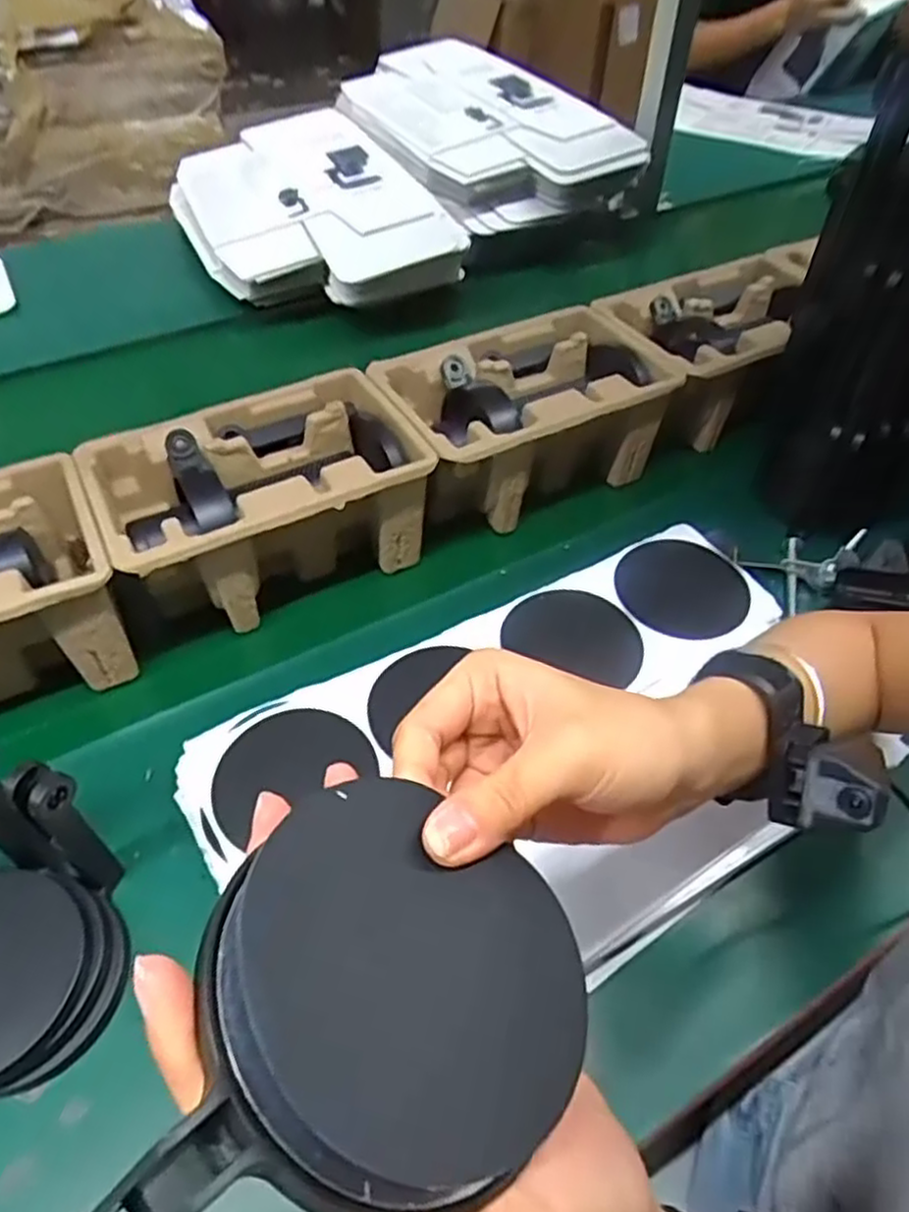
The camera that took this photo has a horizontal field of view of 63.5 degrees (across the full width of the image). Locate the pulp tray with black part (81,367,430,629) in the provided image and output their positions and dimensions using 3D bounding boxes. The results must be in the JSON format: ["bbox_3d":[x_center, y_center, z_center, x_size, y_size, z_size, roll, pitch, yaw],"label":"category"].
[{"bbox_3d":[-0.142,-0.074,0.551,0.225,0.103,0.142,-20,50,-22],"label":"pulp tray with black part"}]

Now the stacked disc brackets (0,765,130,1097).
[{"bbox_3d":[-0.226,0.148,0.345,0.102,0.127,0.117,-2,45,-7],"label":"stacked disc brackets"}]

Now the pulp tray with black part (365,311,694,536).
[{"bbox_3d":[0.058,-0.153,0.624,0.218,0.123,0.134,-21,50,-23],"label":"pulp tray with black part"}]

